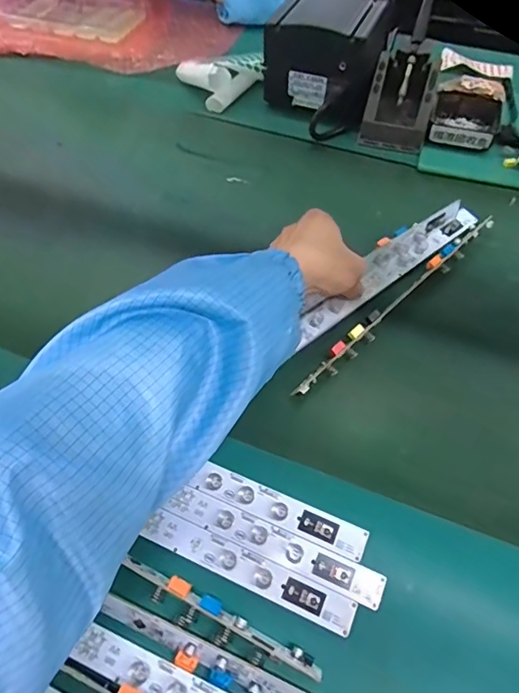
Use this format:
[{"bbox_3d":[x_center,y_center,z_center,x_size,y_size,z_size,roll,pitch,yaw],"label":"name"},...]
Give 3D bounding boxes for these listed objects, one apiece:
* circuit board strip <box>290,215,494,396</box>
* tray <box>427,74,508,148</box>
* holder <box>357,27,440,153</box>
[{"bbox_3d":[0.137,-0.048,0.452,0.017,0.020,0.296,39,65,24],"label":"circuit board strip"},{"bbox_3d":[0.254,-0.285,0.597,0.081,0.041,0.094,16,58,12],"label":"tray"},{"bbox_3d":[0.172,-0.308,0.597,0.079,0.066,0.118,12,58,9],"label":"holder"}]

